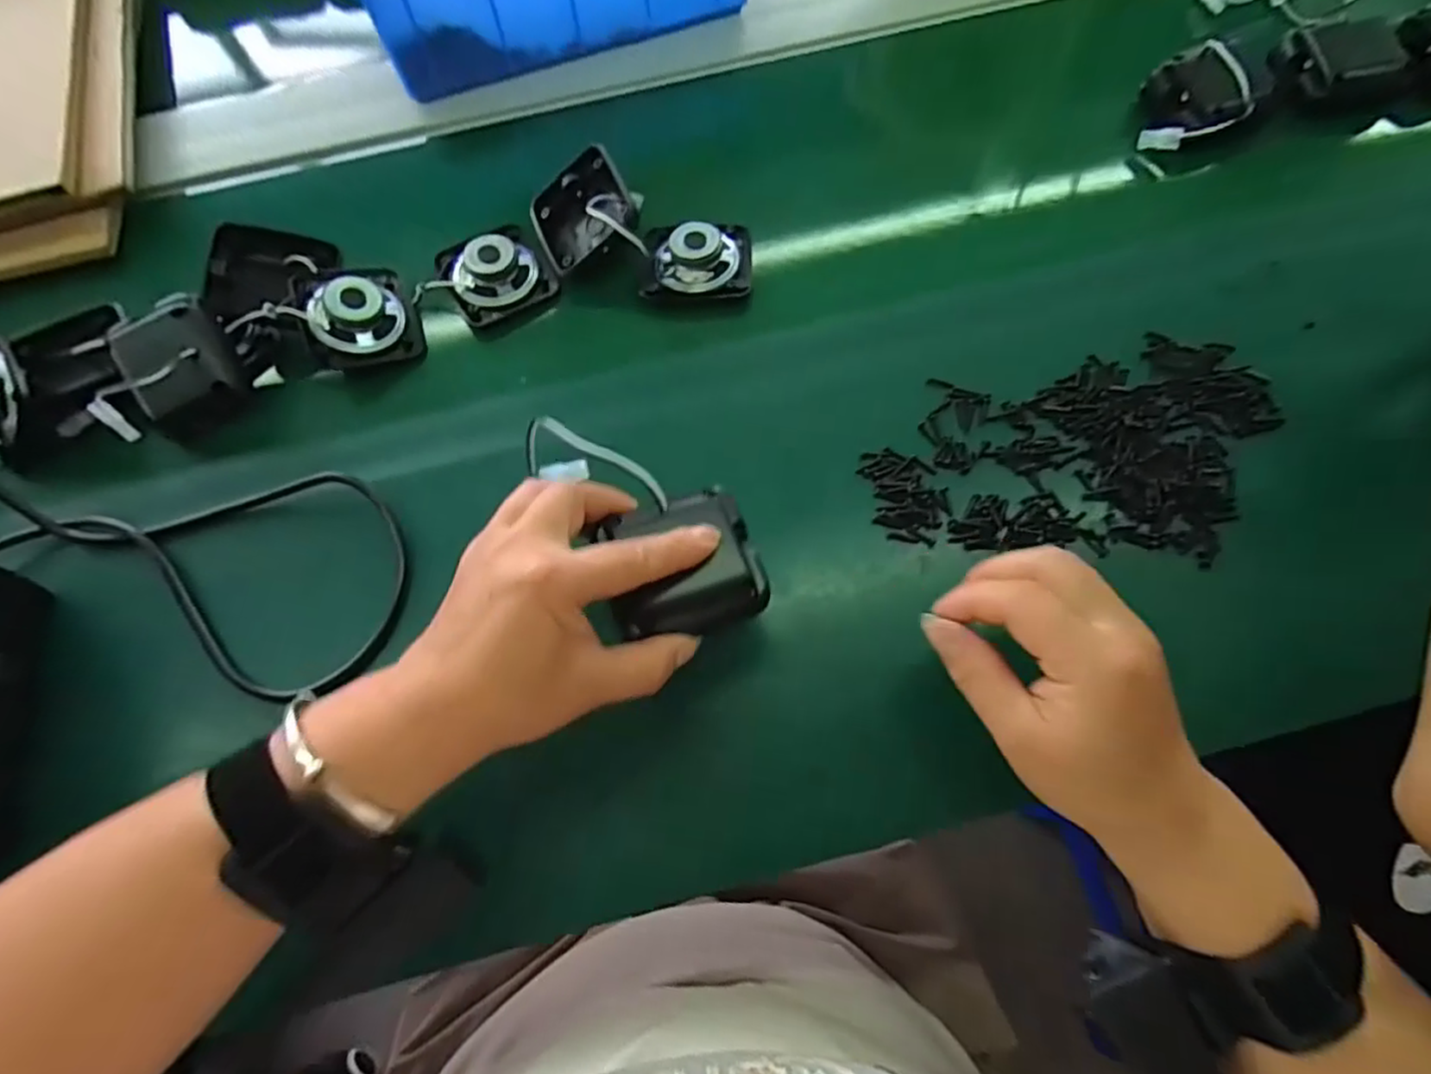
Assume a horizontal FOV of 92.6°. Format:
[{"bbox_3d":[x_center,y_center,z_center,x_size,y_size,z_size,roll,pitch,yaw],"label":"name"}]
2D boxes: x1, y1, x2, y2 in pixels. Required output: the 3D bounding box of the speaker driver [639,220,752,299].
[{"bbox_3d":[-0.012,-0.185,0.443,0.070,0.024,0.055,0,68,2],"label":"speaker driver"}]

